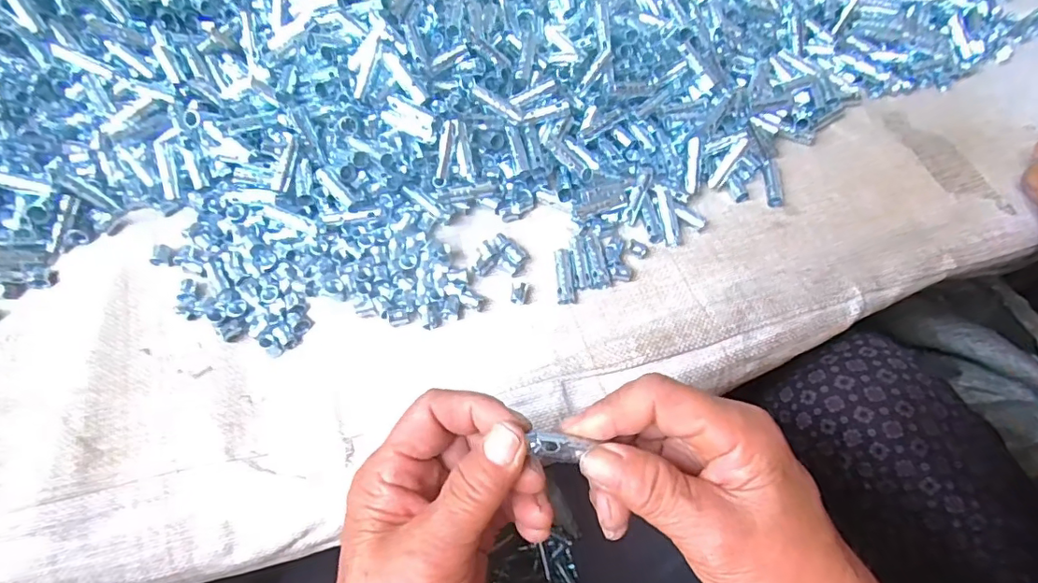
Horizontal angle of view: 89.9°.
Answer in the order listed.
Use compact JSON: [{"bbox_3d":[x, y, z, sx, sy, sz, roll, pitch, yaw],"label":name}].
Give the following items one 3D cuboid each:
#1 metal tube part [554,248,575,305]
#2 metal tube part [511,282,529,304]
[{"bbox_3d":[0.030,-0.010,0.341,0.011,0.007,0.039,-1,62,-5],"label":"metal tube part"},{"bbox_3d":[0.000,0.001,0.333,0.010,0.007,0.014,6,62,-1],"label":"metal tube part"}]

